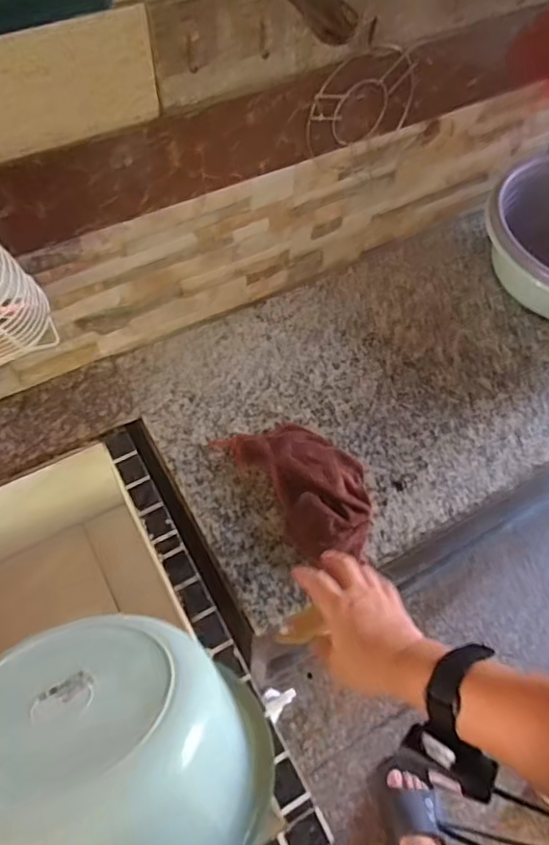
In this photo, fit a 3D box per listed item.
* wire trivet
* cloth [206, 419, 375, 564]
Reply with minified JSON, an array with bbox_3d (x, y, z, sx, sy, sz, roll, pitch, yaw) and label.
[{"bbox_3d":[0.105,-0.370,0.705,0.153,0.152,0.019,-32,65,-19],"label":"wire trivet"},{"bbox_3d":[0.040,0.064,0.715,0.128,0.044,0.213,-35,66,-20],"label":"cloth"}]

